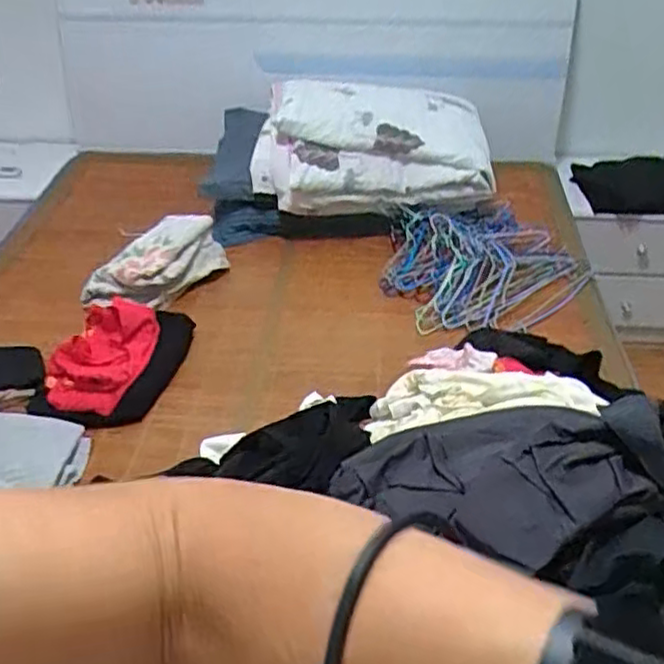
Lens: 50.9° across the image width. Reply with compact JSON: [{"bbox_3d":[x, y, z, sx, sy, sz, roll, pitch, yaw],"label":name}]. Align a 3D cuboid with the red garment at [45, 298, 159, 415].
[{"bbox_3d":[-0.435,0.013,1.326,0.176,0.097,0.303,3,45,1],"label":"red garment"}]

